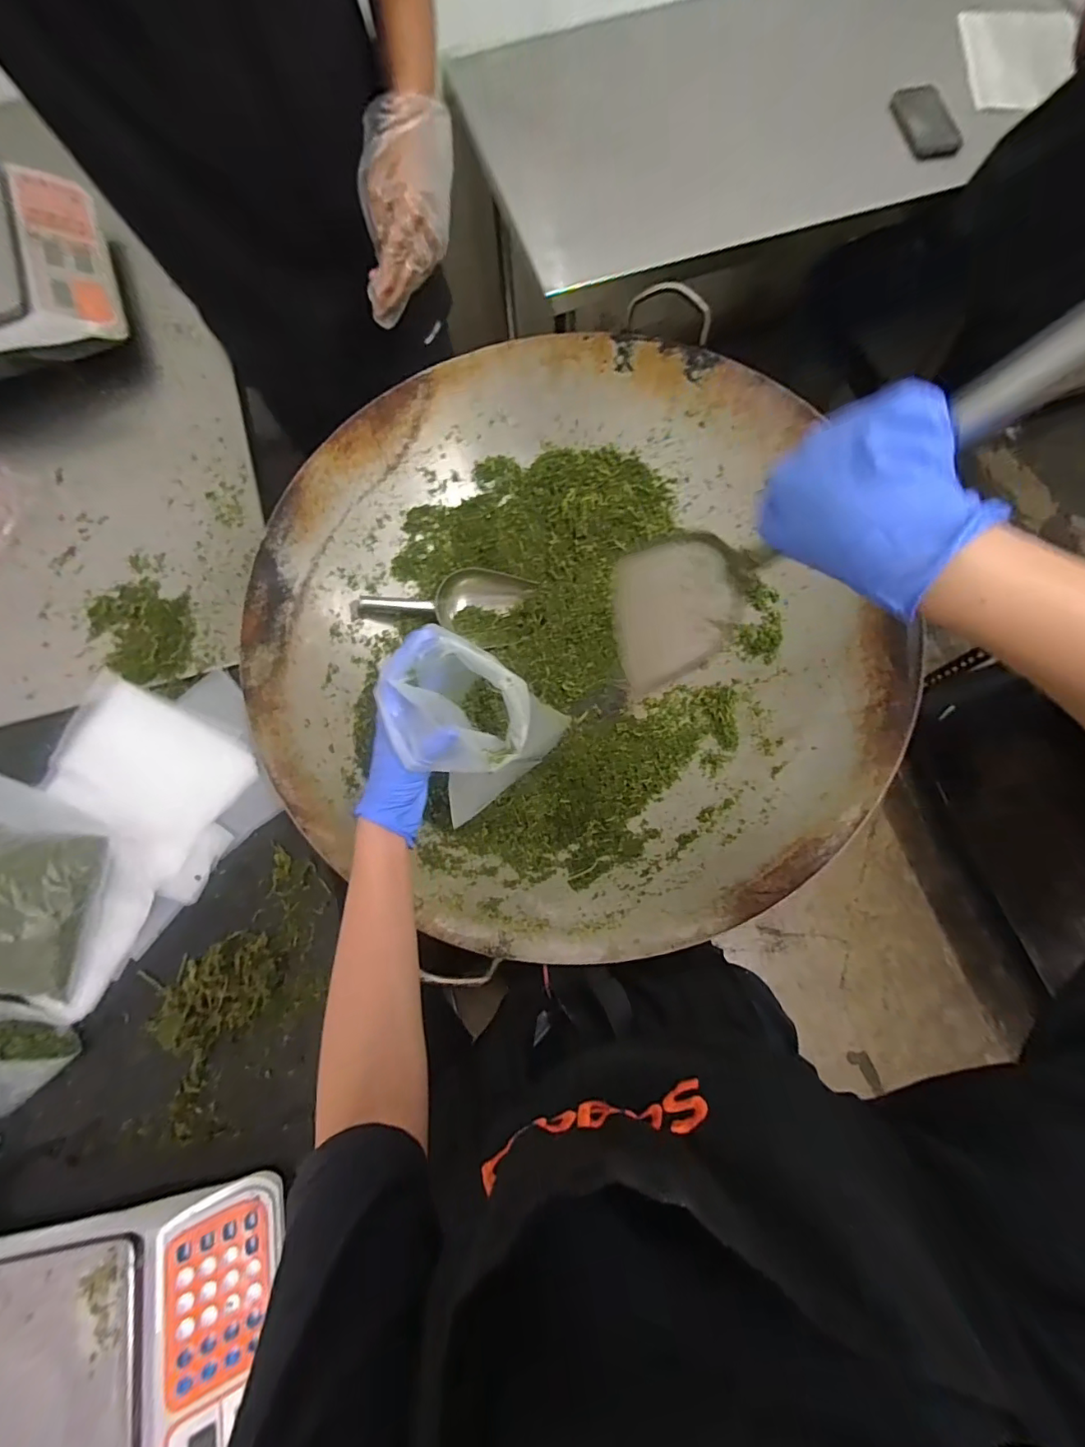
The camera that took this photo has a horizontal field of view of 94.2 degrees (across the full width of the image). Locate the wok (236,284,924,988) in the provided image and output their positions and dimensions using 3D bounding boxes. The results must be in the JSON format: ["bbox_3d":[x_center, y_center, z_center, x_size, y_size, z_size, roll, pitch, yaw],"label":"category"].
[{"bbox_3d":[0.024,-0.119,0.705,0.760,0.240,0.784,-14,76,-2],"label":"wok"}]

